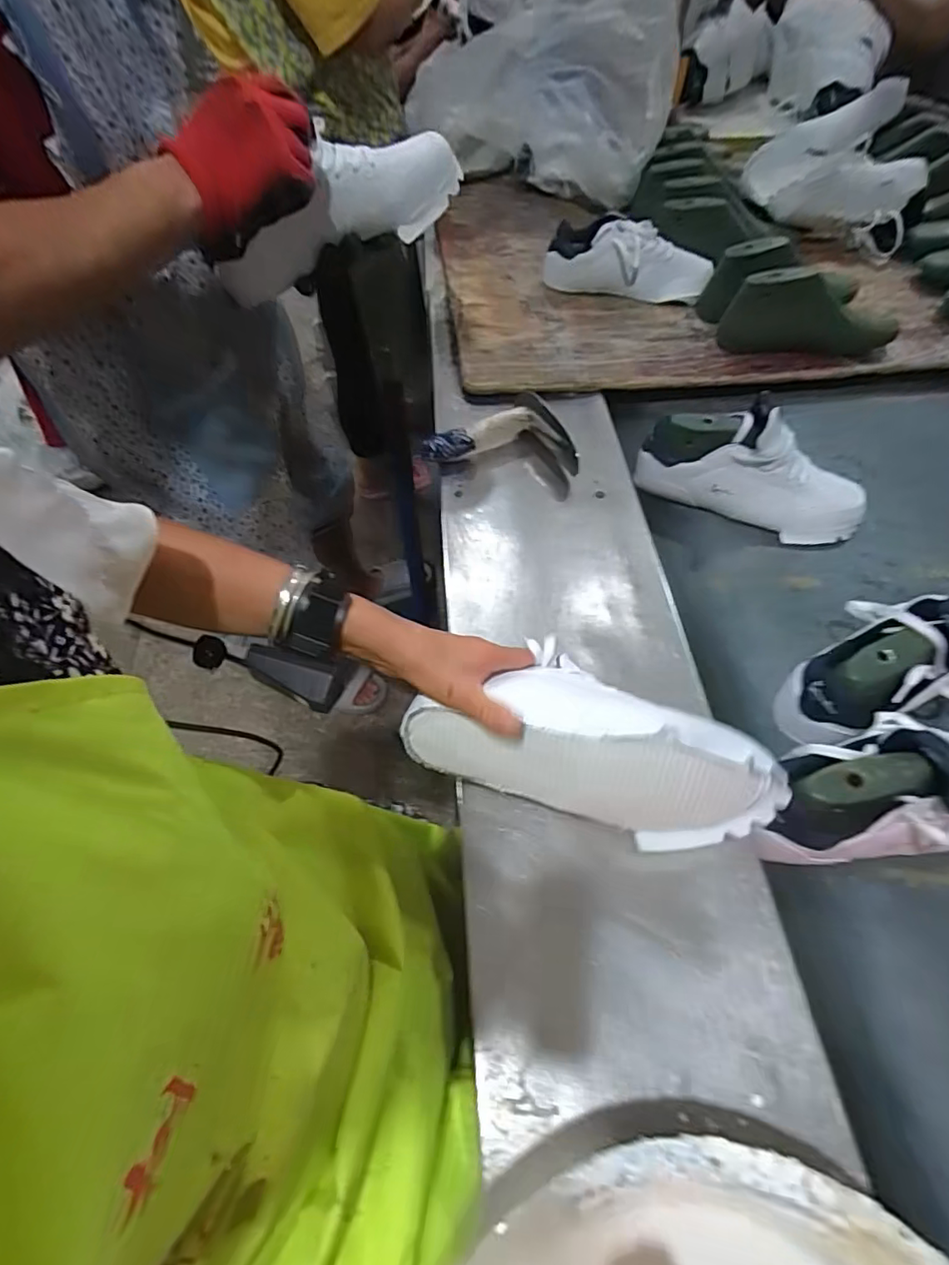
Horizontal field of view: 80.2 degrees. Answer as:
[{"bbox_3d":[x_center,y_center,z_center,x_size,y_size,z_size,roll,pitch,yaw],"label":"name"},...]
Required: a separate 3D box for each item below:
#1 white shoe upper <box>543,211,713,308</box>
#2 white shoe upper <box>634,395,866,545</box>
[{"bbox_3d":[0.246,-0.599,0.908,0.261,0.083,0.076,14,60,8],"label":"white shoe upper"},{"bbox_3d":[0.338,-0.192,0.670,0.270,0.123,0.085,14,60,8],"label":"white shoe upper"}]

